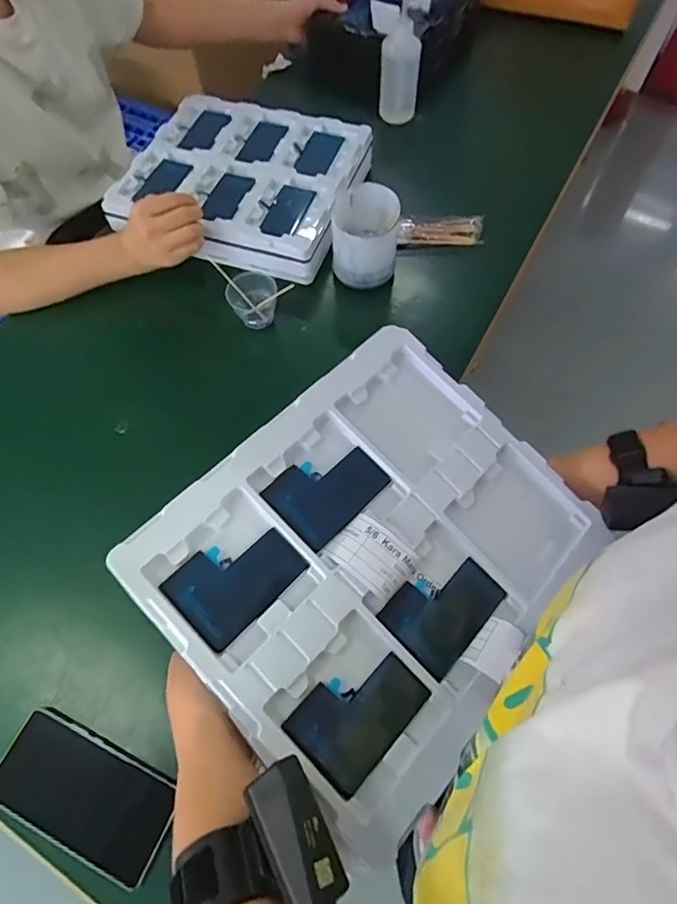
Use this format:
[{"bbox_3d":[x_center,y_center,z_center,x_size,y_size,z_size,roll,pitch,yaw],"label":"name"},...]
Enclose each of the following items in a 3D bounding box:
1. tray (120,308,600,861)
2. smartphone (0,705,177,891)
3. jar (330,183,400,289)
[{"bbox_3d":[0.033,0.073,0.389,0.269,0.031,0.315,44,69,8],"label":"tray"},{"bbox_3d":[-0.225,0.299,0.419,0.159,0.011,0.079,22,68,11],"label":"smartphone"},{"bbox_3d":[0.035,-0.294,0.649,0.083,0.093,0.091,-1,65,1],"label":"jar"}]

